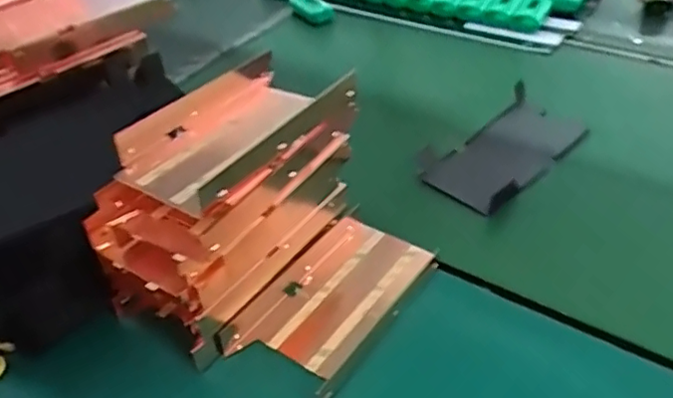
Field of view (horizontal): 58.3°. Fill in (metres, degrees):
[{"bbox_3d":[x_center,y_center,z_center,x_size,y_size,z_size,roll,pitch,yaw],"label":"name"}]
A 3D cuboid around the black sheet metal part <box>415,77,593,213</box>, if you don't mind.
[{"bbox_3d":[0.161,-0.048,0.586,0.172,0.024,0.091,-34,48,-29],"label":"black sheet metal part"}]

